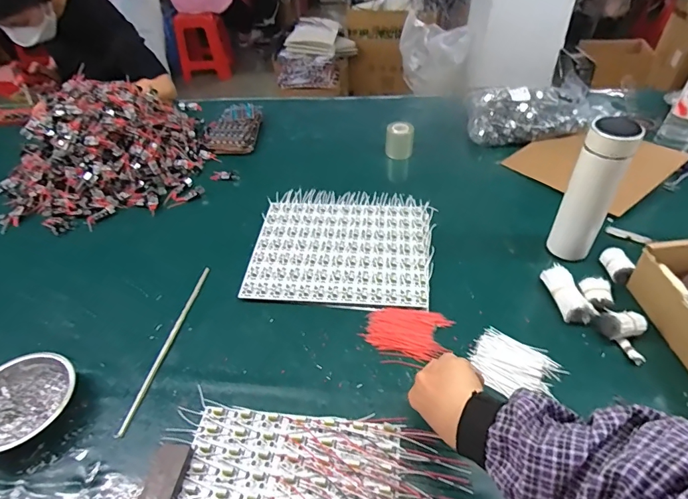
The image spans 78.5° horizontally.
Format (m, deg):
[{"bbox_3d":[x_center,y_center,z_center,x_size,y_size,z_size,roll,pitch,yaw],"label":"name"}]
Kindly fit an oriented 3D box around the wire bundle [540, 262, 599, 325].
[{"bbox_3d":[0.331,0.068,0.630,0.036,0.033,0.095,-7,44,-4],"label":"wire bundle"}]

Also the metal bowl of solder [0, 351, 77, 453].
[{"bbox_3d":[-0.409,0.194,0.536,0.129,0.039,0.129,-2,44,2],"label":"metal bowl of solder"}]

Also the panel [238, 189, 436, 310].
[{"bbox_3d":[0.001,-0.012,0.745,0.301,0.014,0.273,3,44,6],"label":"panel"}]

